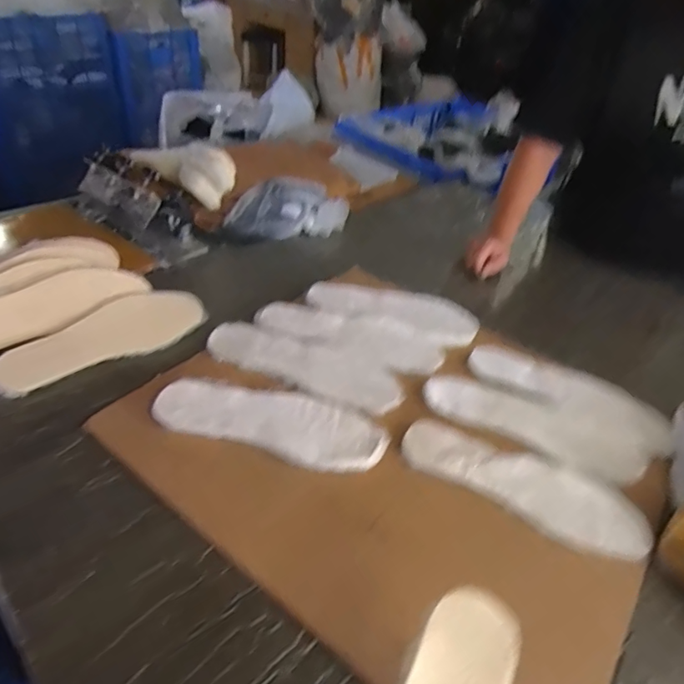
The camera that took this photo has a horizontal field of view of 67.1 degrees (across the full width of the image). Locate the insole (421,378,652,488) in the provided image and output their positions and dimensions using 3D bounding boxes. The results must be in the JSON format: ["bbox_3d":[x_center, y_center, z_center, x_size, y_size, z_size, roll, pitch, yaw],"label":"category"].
[{"bbox_3d":[0.254,0.105,0.685,0.282,0.004,0.102,20,42,17],"label":"insole"}]

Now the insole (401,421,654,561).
[{"bbox_3d":[0.212,0.166,0.613,0.278,0.012,0.096,22,42,19],"label":"insole"}]

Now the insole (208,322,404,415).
[{"bbox_3d":[-0.051,0.028,0.740,0.282,0.012,0.096,17,41,13],"label":"insole"}]

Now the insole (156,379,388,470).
[{"bbox_3d":[-0.087,0.096,0.647,0.283,0.019,0.101,11,40,7],"label":"insole"}]

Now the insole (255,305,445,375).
[{"bbox_3d":[0.015,-0.016,0.805,0.284,0.007,0.102,18,41,15],"label":"insole"}]

